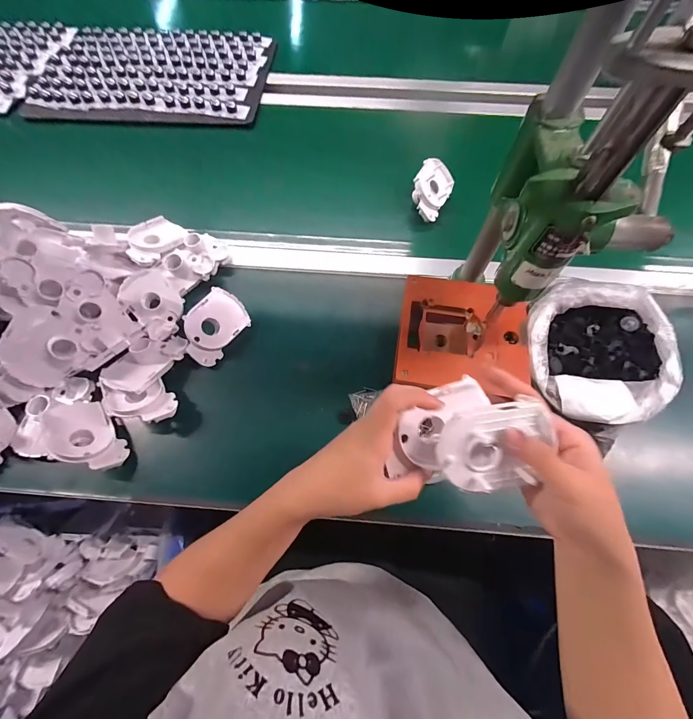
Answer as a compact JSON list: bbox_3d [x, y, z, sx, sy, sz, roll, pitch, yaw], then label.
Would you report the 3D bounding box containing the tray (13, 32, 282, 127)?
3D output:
[{"bbox_3d":[-0.426,-0.642,0.741,0.485,0.033,0.322,4,66,2],"label":"tray"}]

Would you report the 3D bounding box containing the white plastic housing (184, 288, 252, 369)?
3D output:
[{"bbox_3d":[-0.189,-0.046,0.466,0.068,0.023,0.101,41,66,-27],"label":"white plastic housing"}]

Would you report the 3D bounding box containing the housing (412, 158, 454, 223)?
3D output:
[{"bbox_3d":[0.140,-0.292,0.574,0.070,0.043,0.099,36,78,-26],"label":"housing"}]

